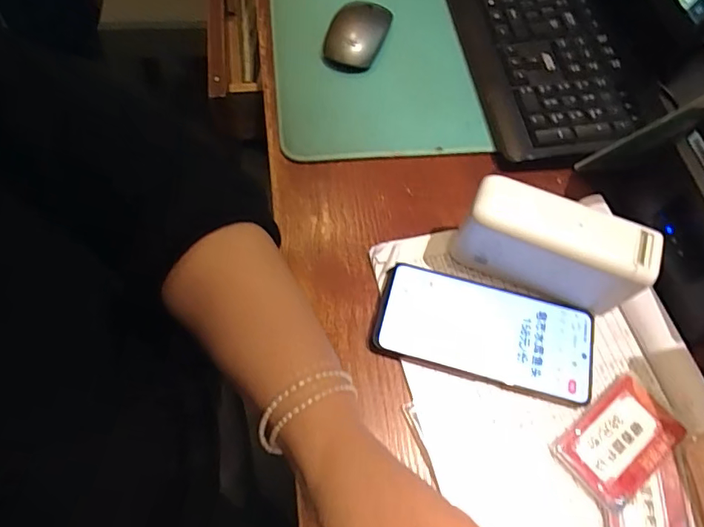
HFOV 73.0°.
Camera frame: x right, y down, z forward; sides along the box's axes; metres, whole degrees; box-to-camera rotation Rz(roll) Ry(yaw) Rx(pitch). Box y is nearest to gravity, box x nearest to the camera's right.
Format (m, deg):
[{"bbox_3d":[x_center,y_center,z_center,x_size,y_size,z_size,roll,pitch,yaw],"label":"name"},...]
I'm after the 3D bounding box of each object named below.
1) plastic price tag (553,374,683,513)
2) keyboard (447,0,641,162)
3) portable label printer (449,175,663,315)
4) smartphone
[{"bbox_3d":[0.189,0.124,0.336,0.084,0.006,0.053,-32,70,-19],"label":"plastic price tag"},{"bbox_3d":[0.189,-0.309,0.545,0.138,0.031,0.475,-4,63,-6],"label":"keyboard"},{"bbox_3d":[0.148,-0.011,0.366,0.133,0.076,0.047,22,63,7],"label":"portable label printer"},{"bbox_3d":[0.103,0.053,0.372,0.164,0.012,0.077,15,63,3],"label":"smartphone"}]

